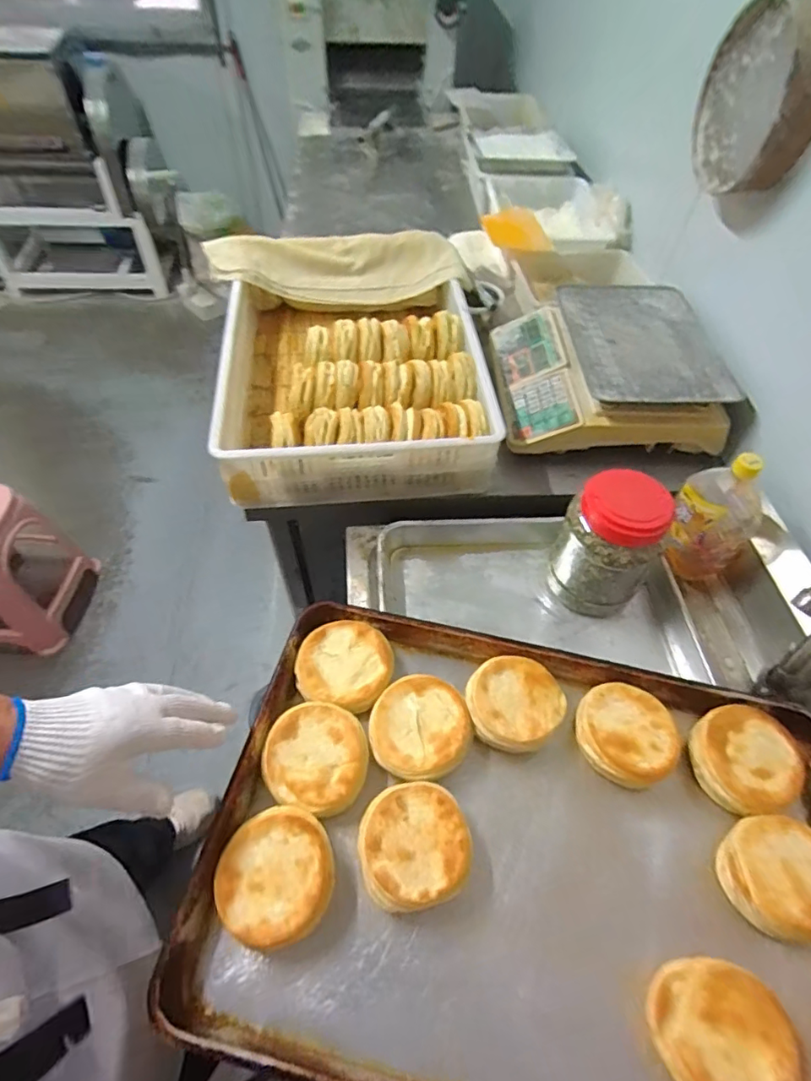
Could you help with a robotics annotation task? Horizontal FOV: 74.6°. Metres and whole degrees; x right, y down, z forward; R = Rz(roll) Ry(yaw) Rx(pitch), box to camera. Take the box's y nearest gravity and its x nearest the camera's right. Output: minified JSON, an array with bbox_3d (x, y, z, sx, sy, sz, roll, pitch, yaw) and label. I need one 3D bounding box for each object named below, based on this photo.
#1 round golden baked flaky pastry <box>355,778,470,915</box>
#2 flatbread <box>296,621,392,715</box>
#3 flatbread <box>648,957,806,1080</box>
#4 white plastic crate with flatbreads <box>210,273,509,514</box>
[{"bbox_3d":[0.008,0.287,0.504,0.099,0.044,0.098,1,55,-2],"label":"round golden baked flaky pastry"},{"bbox_3d":[-0.067,0.133,0.593,0.102,0.025,0.097,11,55,5],"label":"flatbread"},{"bbox_3d":[0.253,0.394,0.421,0.099,0.034,0.099,-6,47,7],"label":"flatbread"},{"bbox_3d":[-0.077,-0.297,0.908,0.438,0.130,0.545,-1,55,-4],"label":"white plastic crate with flatbreads"}]

